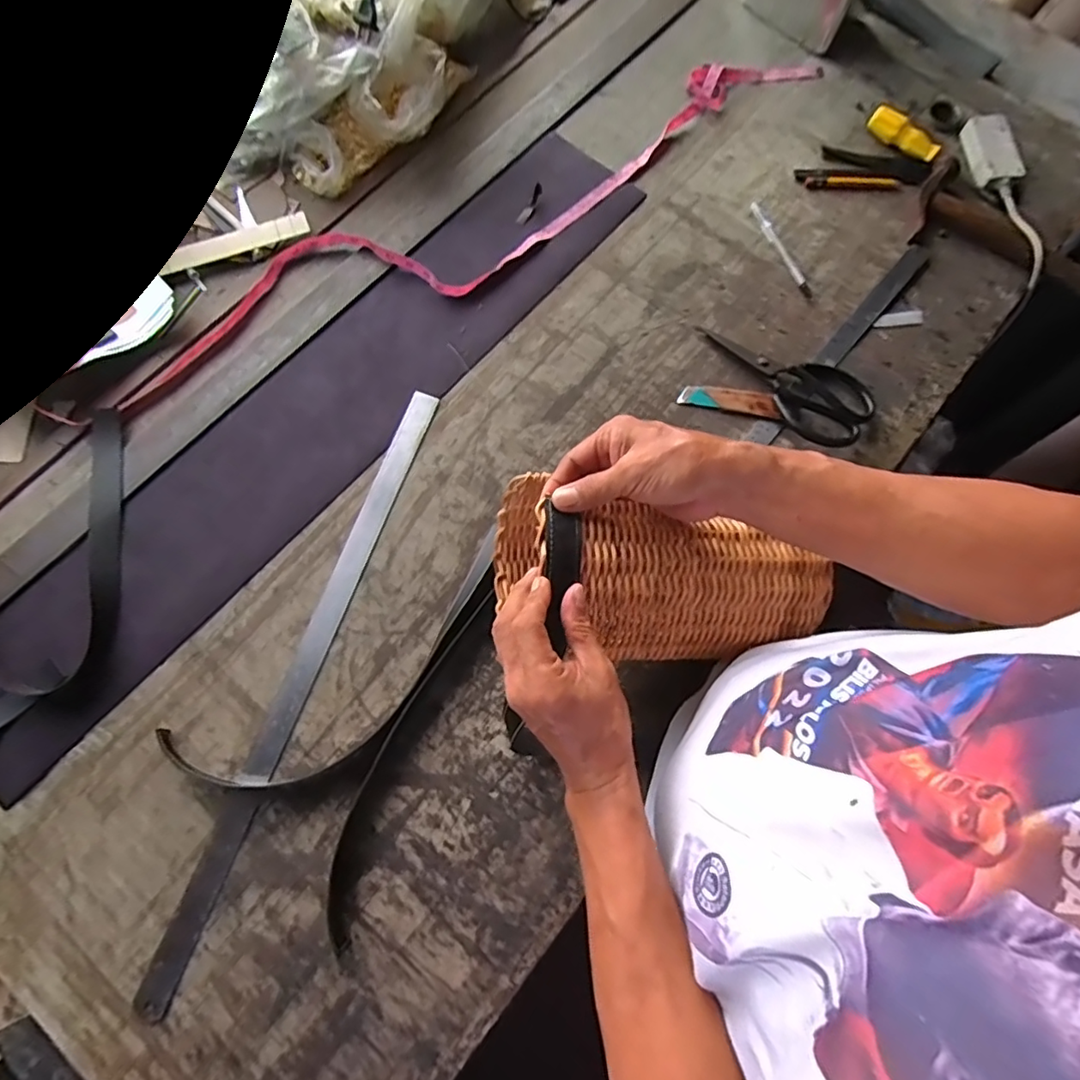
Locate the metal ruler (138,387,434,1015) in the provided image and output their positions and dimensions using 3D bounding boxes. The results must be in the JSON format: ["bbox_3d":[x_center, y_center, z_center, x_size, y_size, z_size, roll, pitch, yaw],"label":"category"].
[{"bbox_3d":[-0.229,0.123,0.556,0.032,0.008,0.616,19,76,4],"label":"metal ruler"}]

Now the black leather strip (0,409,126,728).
[{"bbox_3d":[-0.521,0.052,0.543,0.346,0.039,0.215,-43,80,-11],"label":"black leather strip"}]

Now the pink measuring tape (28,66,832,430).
[{"bbox_3d":[-0.077,-0.389,0.685,1.025,0.020,0.167,-32,78,-9],"label":"pink measuring tape"}]

